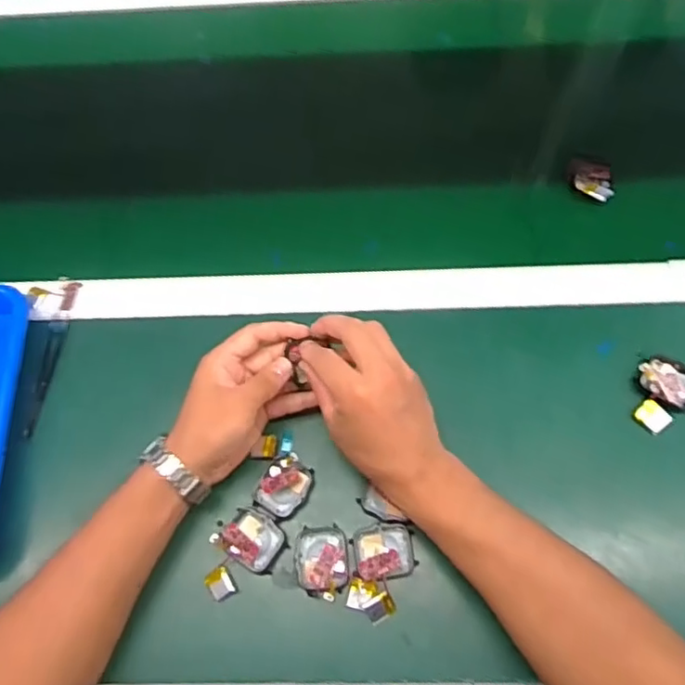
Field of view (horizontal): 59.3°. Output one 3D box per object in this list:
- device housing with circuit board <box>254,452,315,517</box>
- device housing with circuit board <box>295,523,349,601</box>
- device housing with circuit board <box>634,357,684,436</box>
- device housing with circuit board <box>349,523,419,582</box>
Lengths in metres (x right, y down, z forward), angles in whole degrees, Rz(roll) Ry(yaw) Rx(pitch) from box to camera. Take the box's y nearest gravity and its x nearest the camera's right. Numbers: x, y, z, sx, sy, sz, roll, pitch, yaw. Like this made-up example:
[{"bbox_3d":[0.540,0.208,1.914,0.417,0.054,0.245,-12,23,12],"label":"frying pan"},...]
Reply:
[{"bbox_3d":[-0.046,0.114,0.479,0.035,0.012,0.047,25,68,14],"label":"device housing with circuit board"},{"bbox_3d":[-0.015,0.165,0.456,0.039,0.014,0.052,-7,64,0],"label":"device housing with circuit board"},{"bbox_3d":[0.263,0.040,0.499,0.065,0.015,0.047,-39,68,-14],"label":"device housing with circuit board"},{"bbox_3d":[0.031,0.159,0.458,0.045,0.013,0.040,-10,64,-1],"label":"device housing with circuit board"}]

